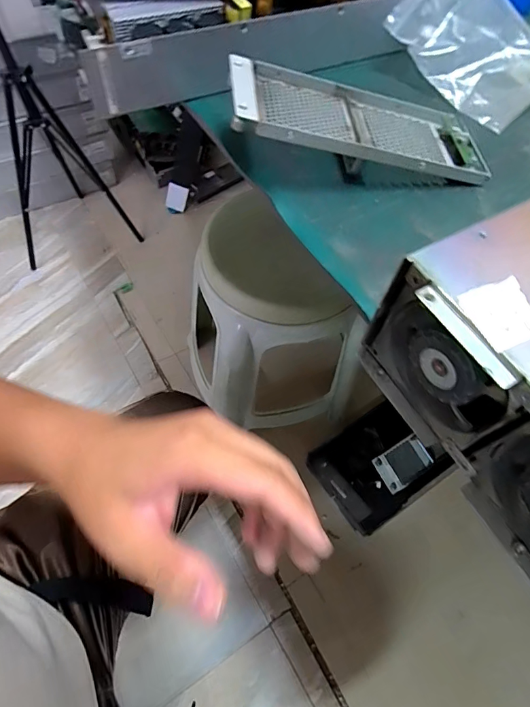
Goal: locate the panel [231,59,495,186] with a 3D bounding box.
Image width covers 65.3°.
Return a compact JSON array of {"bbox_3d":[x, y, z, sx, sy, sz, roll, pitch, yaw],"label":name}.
[{"bbox_3d":[0.079,-0.190,0.344,0.215,0.019,0.090,6,59,-15],"label":"panel"}]

